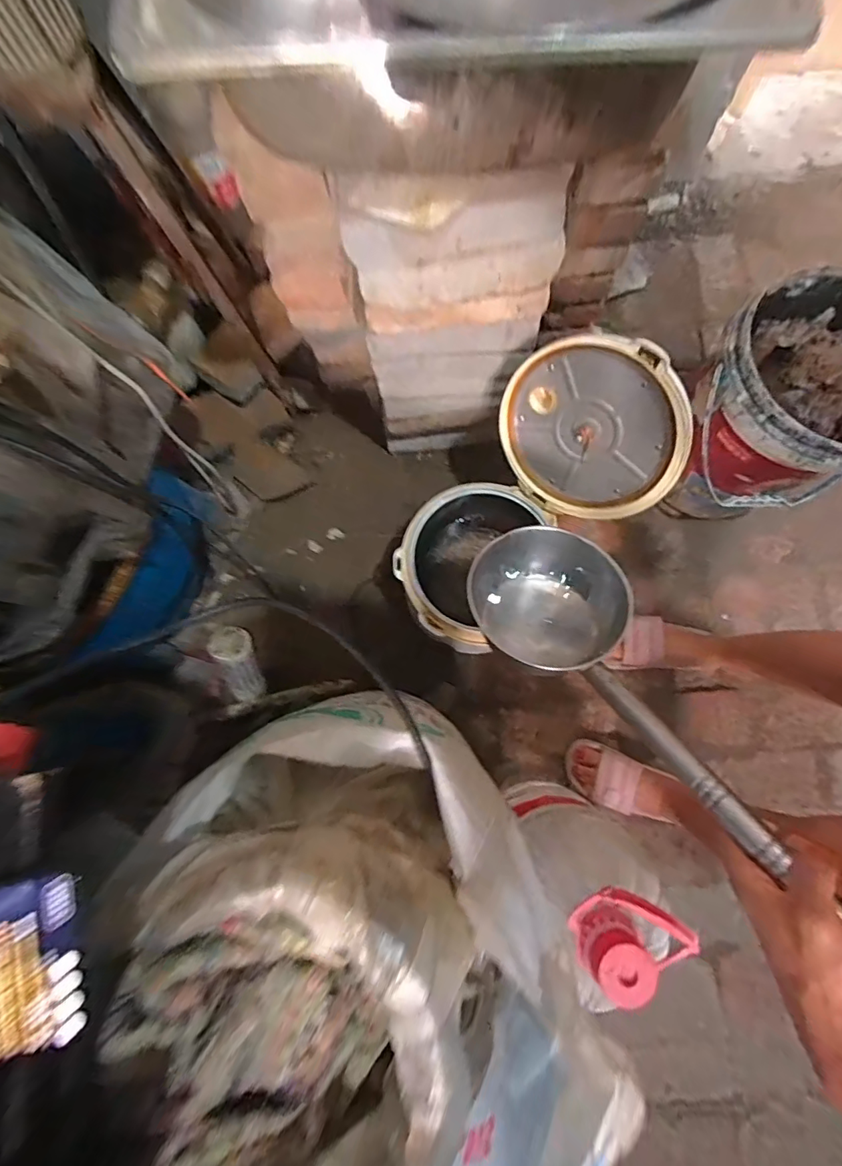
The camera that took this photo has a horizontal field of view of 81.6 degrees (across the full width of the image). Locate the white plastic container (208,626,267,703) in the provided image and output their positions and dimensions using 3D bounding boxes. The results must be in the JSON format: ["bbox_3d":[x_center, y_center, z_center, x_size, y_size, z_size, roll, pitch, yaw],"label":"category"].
[{"bbox_3d":[-0.310,0.150,0.853,0.064,0.175,0.060,3,43,1],"label":"white plastic container"}]

